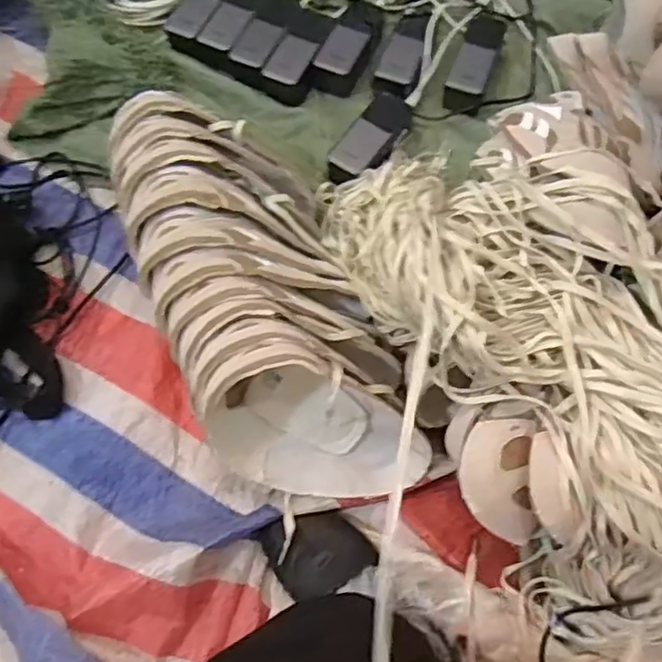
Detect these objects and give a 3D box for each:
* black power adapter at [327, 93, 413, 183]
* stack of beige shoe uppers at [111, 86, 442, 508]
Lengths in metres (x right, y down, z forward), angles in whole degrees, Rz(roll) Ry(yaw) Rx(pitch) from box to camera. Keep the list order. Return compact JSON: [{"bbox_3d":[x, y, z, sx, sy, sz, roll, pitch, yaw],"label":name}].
[{"bbox_3d":[0.051,-0.244,0.842,0.062,0.045,0.140,36,74,13],"label":"black power adapter"},{"bbox_3d":[-0.083,-0.045,0.725,0.215,0.133,0.494,-22,71,-7],"label":"stack of beige shoe uppers"}]

